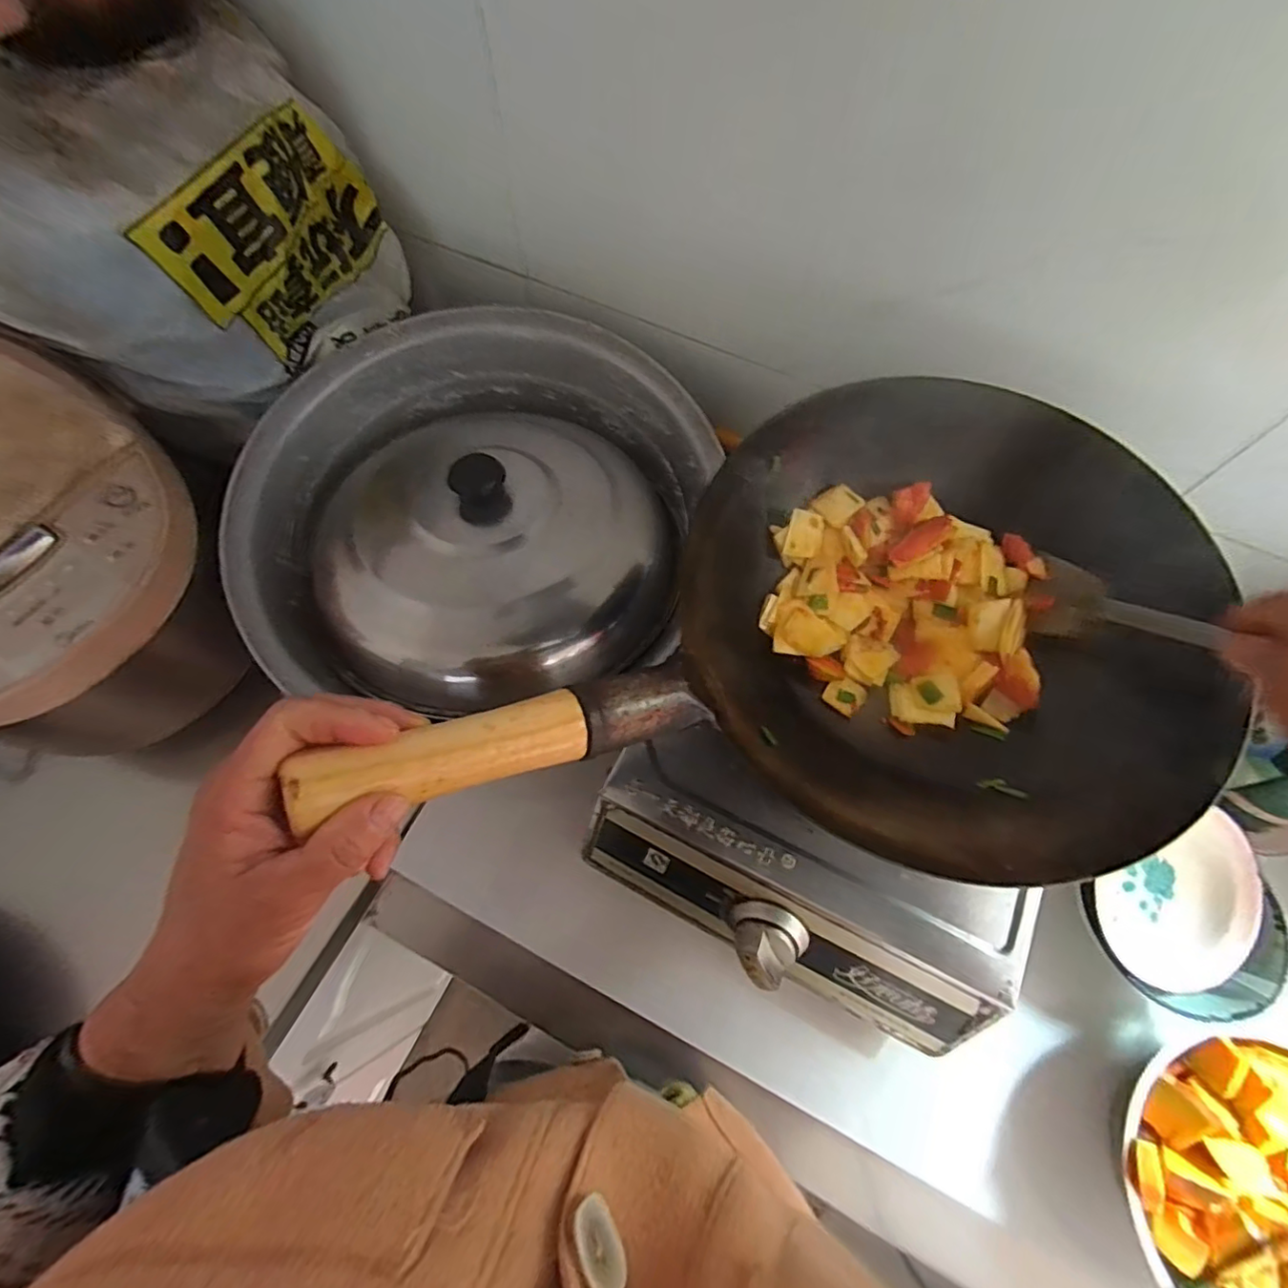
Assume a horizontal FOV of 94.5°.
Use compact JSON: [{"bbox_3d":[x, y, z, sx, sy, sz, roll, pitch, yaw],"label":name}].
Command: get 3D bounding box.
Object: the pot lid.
[{"bbox_3d":[-0.124,-0.097,0.473,0.270,0.087,0.292,-15,68,-7],"label":"pot lid"}]

